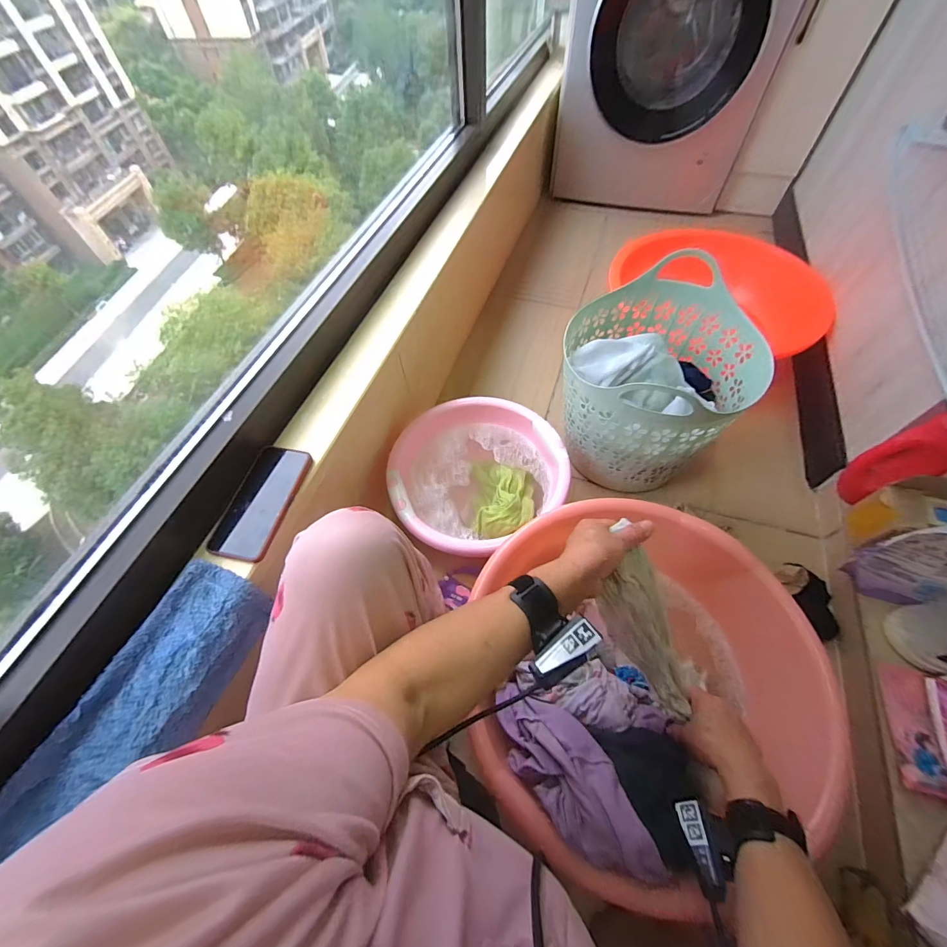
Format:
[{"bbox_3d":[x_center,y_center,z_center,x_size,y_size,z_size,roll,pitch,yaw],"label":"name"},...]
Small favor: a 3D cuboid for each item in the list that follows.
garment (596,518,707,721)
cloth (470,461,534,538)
[{"bbox_3d":[0.215,0.199,0.506,0.079,0.255,0.046,-36,23,-18],"label":"garment"},{"bbox_3d":[0.060,0.042,0.773,0.125,0.080,0.172,-4,58,0],"label":"cloth"}]

